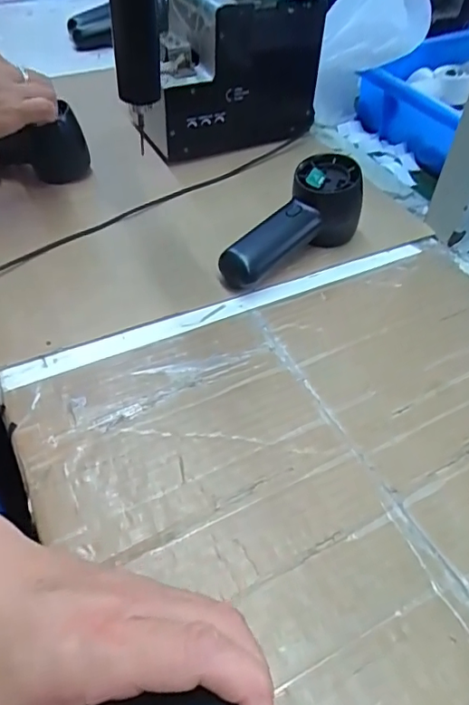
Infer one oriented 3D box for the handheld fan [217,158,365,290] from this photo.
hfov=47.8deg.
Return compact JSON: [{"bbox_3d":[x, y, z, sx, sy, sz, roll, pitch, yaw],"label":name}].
[{"bbox_3d":[0.051,-0.110,0.462,0.153,0.056,0.052,-40,59,-15],"label":"handheld fan"}]

